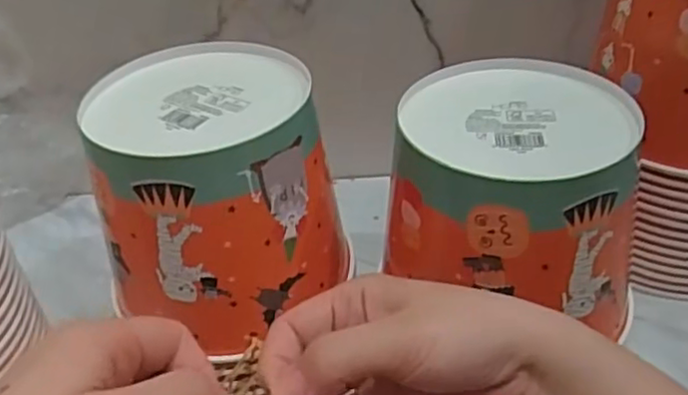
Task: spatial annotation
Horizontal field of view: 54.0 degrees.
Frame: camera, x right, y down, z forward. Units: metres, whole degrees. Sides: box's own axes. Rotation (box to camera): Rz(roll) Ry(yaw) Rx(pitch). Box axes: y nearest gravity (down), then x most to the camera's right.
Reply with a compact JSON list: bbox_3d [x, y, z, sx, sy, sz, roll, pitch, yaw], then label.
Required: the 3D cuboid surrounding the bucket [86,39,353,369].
[{"bbox_3d":[-0.083,-0.007,0.405,0.130,0.123,0.138,-23,41,-22],"label":"bucket"}]

